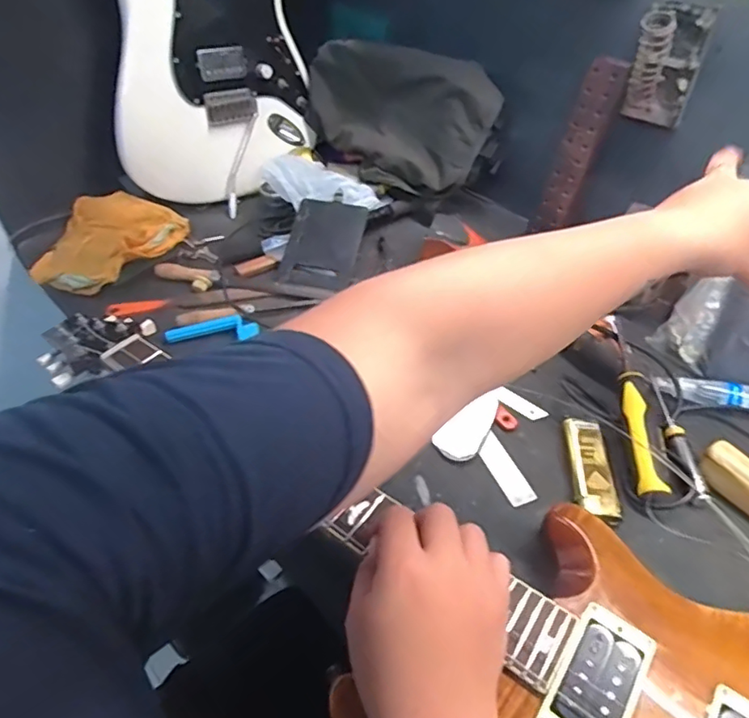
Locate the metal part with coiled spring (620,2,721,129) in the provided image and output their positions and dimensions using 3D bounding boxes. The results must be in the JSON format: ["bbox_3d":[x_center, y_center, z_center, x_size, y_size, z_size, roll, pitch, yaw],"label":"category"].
[{"bbox_3d":[0.311,-0.310,0.592,0.066,0.112,0.052,18,48,18],"label":"metal part with coiled spring"}]

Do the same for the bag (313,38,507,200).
[{"bbox_3d":[0.034,-0.363,0.827,0.153,0.141,0.281,-24,49,-21],"label":"bag"}]

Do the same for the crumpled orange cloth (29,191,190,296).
[{"bbox_3d":[-0.364,-0.166,0.761,0.171,0.053,0.206,30,52,27],"label":"crumpled orange cloth"}]

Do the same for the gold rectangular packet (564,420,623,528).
[{"bbox_3d":[0.203,0.104,0.523,0.036,0.010,0.112,2,45,3],"label":"gold rectangular packet"}]

